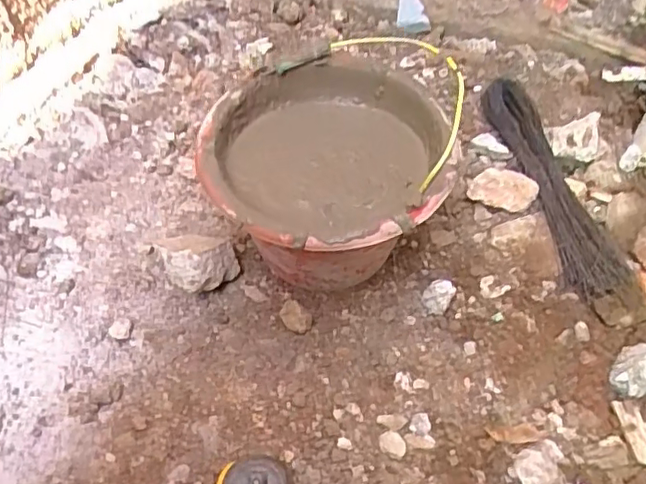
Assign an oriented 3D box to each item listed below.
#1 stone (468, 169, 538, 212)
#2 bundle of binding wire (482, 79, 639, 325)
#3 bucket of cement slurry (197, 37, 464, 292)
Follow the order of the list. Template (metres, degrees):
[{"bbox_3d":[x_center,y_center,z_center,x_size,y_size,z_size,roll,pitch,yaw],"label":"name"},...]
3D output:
[{"bbox_3d":[0.260,-0.078,0.888,0.100,0.043,0.062,8,49,5],"label":"stone"},{"bbox_3d":[0.343,-0.090,0.906,0.094,0.065,0.429,-7,49,-8],"label":"bundle of binding wire"},{"bbox_3d":[0.005,-0.064,0.754,0.276,0.187,0.277,1,49,-1],"label":"bucket of cement slurry"}]

